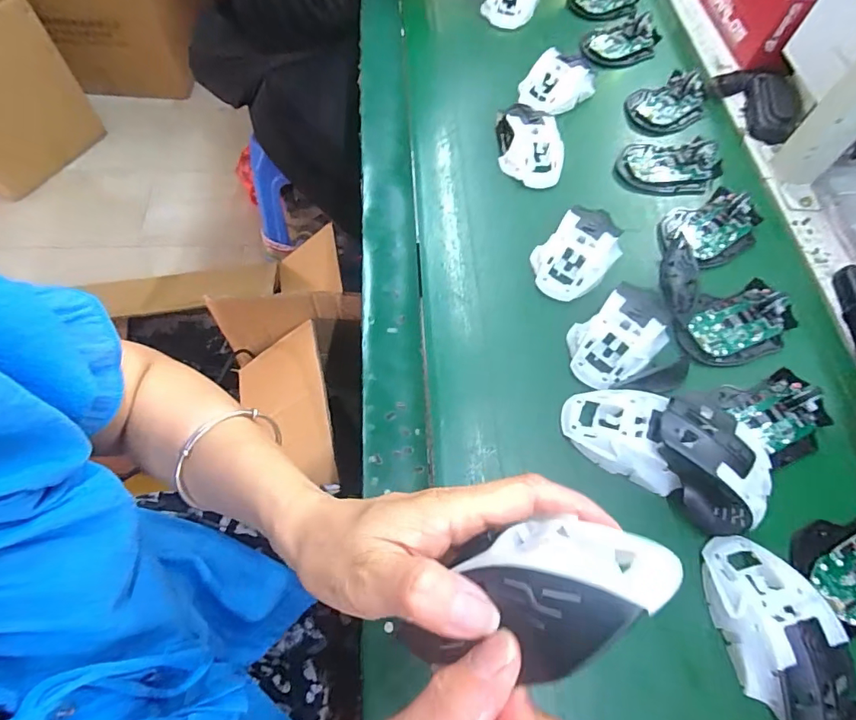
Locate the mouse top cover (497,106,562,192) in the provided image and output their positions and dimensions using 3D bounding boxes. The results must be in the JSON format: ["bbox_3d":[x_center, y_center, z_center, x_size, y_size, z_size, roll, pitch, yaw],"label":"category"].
[{"bbox_3d":[0.110,-0.235,0.513,0.063,0.038,0.098,2,64,-6],"label":"mouse top cover"}]

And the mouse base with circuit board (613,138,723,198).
[{"bbox_3d":[0.270,-0.217,0.527,0.113,0.019,0.071,2,64,-6],"label":"mouse base with circuit board"}]

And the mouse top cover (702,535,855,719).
[{"bbox_3d":[0.234,0.177,0.316,0.065,0.030,0.112,-8,66,-11],"label":"mouse top cover"}]

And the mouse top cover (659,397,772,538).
[{"bbox_3d":[0.204,0.079,0.349,0.093,0.053,0.062,42,67,13],"label":"mouse top cover"}]

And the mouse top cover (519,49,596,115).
[{"bbox_3d":[0.154,-0.331,0.563,0.065,0.037,0.082,41,67,13],"label":"mouse top cover"}]

